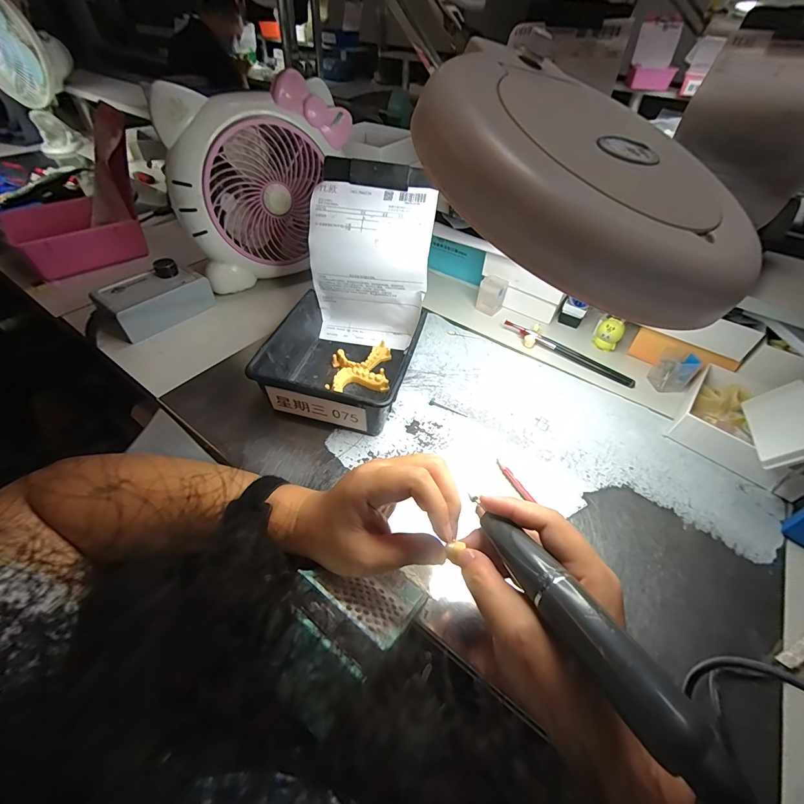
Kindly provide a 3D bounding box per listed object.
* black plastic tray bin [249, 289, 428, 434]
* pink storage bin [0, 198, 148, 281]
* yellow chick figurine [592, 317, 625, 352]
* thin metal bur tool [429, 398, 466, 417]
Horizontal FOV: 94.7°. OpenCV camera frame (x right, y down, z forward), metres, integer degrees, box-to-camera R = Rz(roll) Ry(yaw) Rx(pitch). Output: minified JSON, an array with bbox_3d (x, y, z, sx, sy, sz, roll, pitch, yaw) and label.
[{"bbox_3d":[-0.071,-0.049,0.452,0.156,0.068,0.165,12,48,8],"label":"black plastic tray bin"},{"bbox_3d":[-0.553,-0.274,0.635,0.130,0.078,0.164,31,53,23],"label":"pink storage bin"},{"bbox_3d":[0.296,-0.094,0.533,0.032,0.049,0.022,31,53,23],"label":"yellow chick figurine"},{"bbox_3d":[0.057,0.007,0.451,0.048,0.004,0.010,22,50,16],"label":"thin metal bur tool"}]

